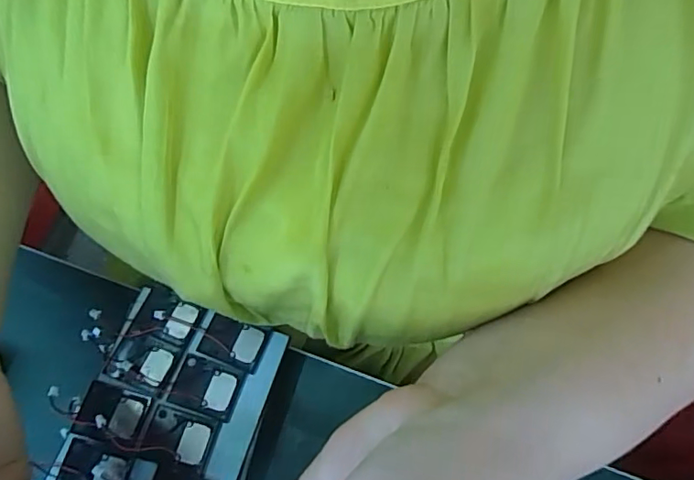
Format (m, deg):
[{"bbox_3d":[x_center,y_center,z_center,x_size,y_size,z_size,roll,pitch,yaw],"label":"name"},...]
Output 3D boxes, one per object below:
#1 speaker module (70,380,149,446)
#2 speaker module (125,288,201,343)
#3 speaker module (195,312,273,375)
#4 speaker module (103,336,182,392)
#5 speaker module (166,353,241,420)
[{"bbox_3d":[-0.110,0.079,0.241,0.030,0.010,0.023,10,67,8],"label":"speaker module"},{"bbox_3d":[-0.091,0.038,0.261,0.031,0.006,0.024,16,69,10],"label":"speaker module"},{"bbox_3d":[-0.057,0.050,0.260,0.031,0.005,0.022,18,69,10],"label":"speaker module"},{"bbox_3d":[-0.100,0.058,0.253,0.031,0.005,0.024,12,68,9],"label":"speaker module"},{"bbox_3d":[-0.068,0.071,0.252,0.029,0.005,0.024,17,69,11],"label":"speaker module"}]

